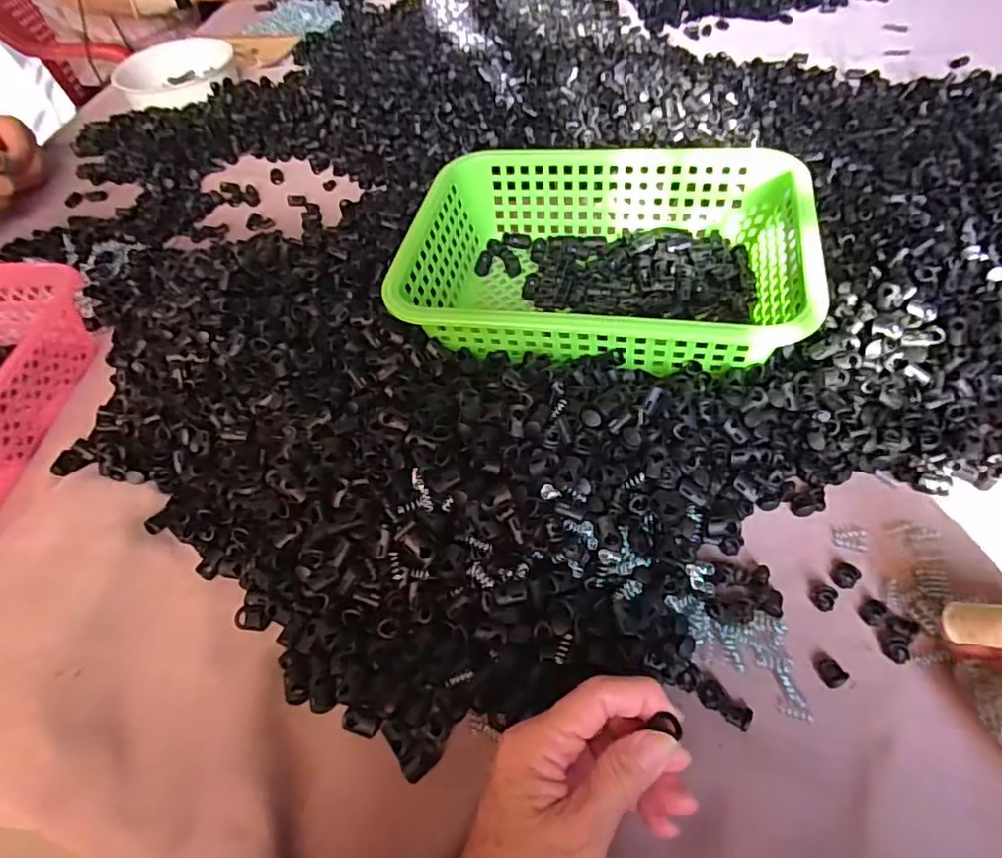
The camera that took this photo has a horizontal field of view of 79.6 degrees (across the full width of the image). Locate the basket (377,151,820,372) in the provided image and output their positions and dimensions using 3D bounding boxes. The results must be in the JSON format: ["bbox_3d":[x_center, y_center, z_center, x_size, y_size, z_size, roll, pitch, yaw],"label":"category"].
[{"bbox_3d":[0.078,-0.134,0.477,0.286,0.085,0.197,8,54,11],"label":"basket"}]

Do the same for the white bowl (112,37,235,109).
[{"bbox_3d":[-0.446,-0.482,0.823,0.139,0.047,0.142,-9,52,0],"label":"white bowl"}]

